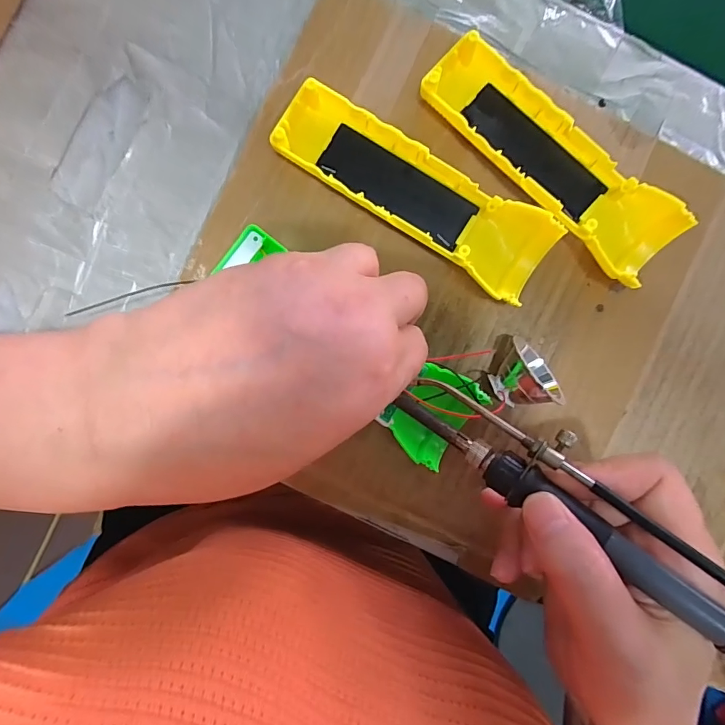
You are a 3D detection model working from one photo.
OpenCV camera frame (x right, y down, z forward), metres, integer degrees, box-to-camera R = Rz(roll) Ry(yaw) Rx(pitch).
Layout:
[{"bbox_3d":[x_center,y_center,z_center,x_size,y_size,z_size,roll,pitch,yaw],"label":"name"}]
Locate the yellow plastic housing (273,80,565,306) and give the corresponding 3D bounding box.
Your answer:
[{"bbox_3d":[0.028,-0.092,0.248,0.162,0.026,0.051,29,89,-2],"label":"yellow plastic housing"}]

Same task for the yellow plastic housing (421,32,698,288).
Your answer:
[{"bbox_3d":[0.107,-0.114,0.251,0.162,0.029,0.049,45,88,-2],"label":"yellow plastic housing"}]

